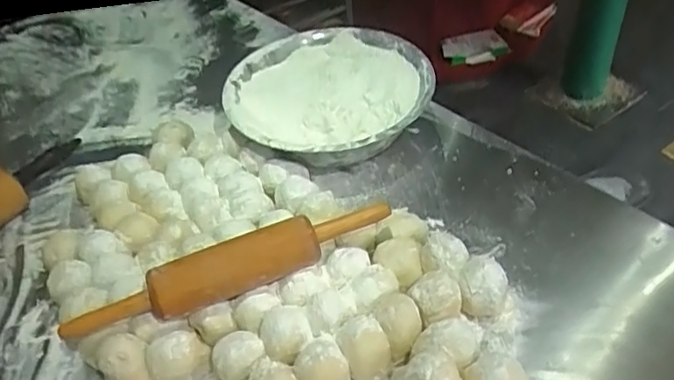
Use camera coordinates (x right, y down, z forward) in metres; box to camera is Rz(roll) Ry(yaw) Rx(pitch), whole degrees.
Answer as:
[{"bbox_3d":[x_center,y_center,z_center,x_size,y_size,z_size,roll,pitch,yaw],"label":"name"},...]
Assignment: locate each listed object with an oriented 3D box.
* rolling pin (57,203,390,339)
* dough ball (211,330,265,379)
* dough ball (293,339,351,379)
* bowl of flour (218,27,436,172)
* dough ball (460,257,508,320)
[{"bbox_3d":[-0.103,0.076,0.594,0.338,0.040,0.046,-18,45,-13],"label":"rolling pin"},{"bbox_3d":[-0.094,0.167,0.577,0.052,0.042,0.051,-23,46,-17],"label":"dough ball"},{"bbox_3d":[-0.016,0.169,0.562,0.046,0.058,0.043,-3,44,3],"label":"dough ball"},{"bbox_3d":[-0.007,-0.123,0.813,0.265,0.078,0.244,-3,44,3],"label":"bowl of flour"},{"bbox_3d":[0.149,0.098,0.610,0.046,0.054,0.042,-3,44,3],"label":"dough ball"}]

